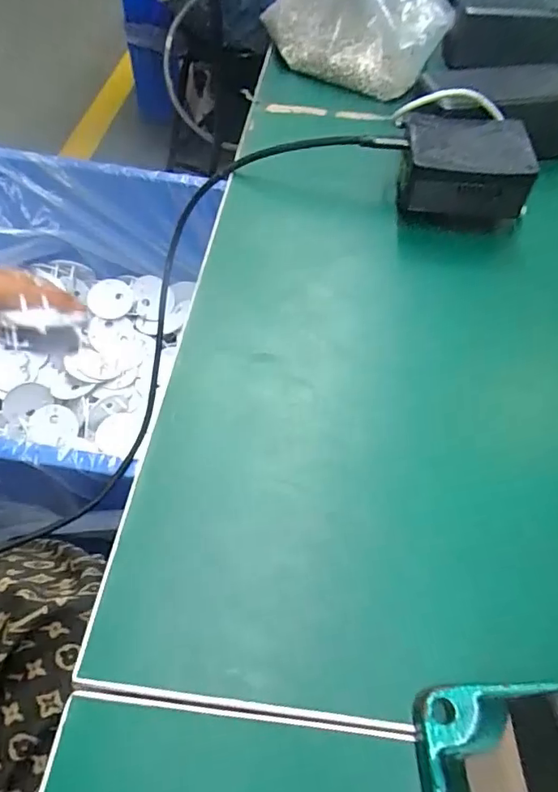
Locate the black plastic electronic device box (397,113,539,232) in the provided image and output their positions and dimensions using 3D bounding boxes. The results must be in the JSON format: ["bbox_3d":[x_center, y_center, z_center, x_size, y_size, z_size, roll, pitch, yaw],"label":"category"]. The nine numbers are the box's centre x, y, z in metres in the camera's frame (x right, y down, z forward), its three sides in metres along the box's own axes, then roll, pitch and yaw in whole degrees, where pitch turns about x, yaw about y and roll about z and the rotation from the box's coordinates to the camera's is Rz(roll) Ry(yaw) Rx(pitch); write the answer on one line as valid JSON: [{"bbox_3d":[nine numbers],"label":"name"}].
[{"bbox_3d":[0.118,-0.150,0.338,0.075,0.041,0.070,6,56,0],"label":"black plastic electronic device box"}]

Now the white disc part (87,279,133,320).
[{"bbox_3d":[-0.248,-0.142,0.757,0.065,0.005,0.057,8,87,-2],"label":"white disc part"}]

